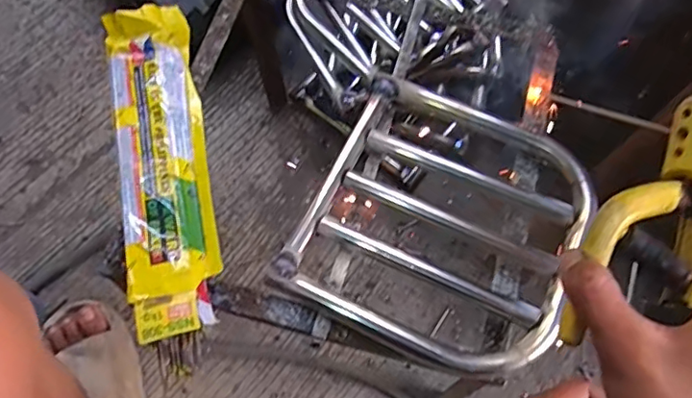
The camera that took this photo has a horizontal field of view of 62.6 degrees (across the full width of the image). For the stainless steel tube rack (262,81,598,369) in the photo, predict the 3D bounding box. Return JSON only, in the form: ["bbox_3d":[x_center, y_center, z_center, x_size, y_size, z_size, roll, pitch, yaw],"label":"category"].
[{"bbox_3d":[0.090,0.018,0.518,0.236,0.038,0.246,24,70,9],"label":"stainless steel tube rack"}]

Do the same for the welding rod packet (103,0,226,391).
[{"bbox_3d":[-0.168,-0.032,0.527,0.077,0.027,0.367,-13,68,-6],"label":"welding rod packet"}]

